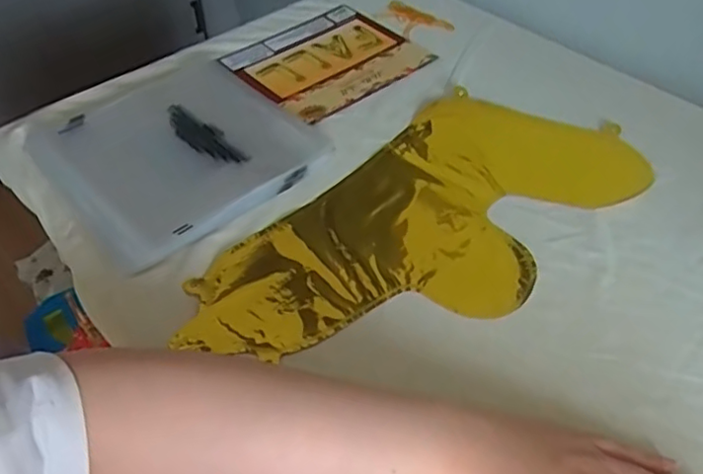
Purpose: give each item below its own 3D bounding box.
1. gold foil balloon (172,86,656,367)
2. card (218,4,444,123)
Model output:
[{"bbox_3d":[0.060,-0.012,0.519,0.408,0.009,0.198,-33,55,-27],"label":"gold foil balloon"},{"bbox_3d":[-0.027,-0.204,0.710,0.201,0.008,0.171,-33,54,-27],"label":"card"}]

